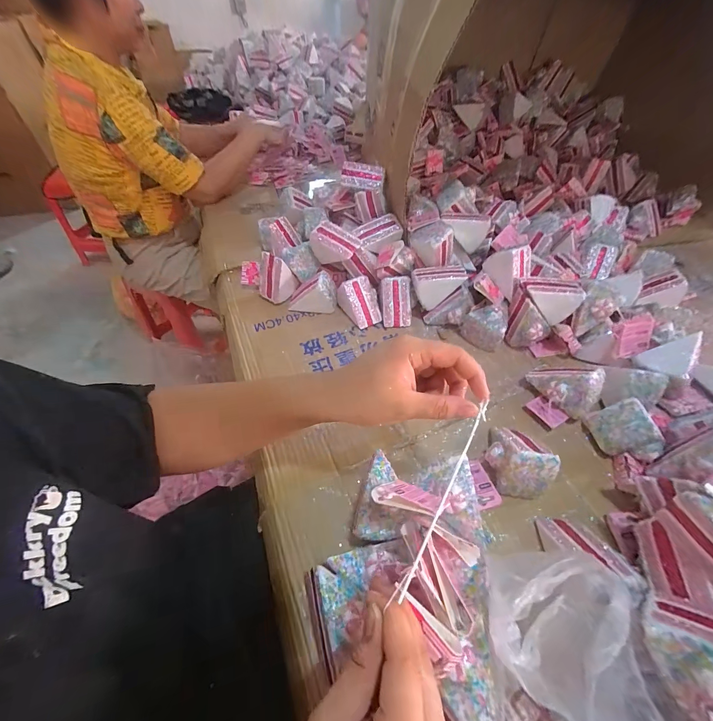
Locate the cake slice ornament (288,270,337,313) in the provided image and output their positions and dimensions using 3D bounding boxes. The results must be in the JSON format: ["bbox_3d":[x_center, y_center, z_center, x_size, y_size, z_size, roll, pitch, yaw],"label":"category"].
[{"bbox_3d":[-0.084,-0.129,0.604,0.090,0.063,0.053,1,49,1],"label":"cake slice ornament"}]

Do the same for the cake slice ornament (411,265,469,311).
[{"bbox_3d":[0.144,-0.134,0.576,0.088,0.061,0.059,-5,49,-4],"label":"cake slice ornament"}]

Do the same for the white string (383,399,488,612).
[{"bbox_3d":[0.073,0.098,0.252,0.007,0.005,0.157,25,65,20],"label":"white string"}]

